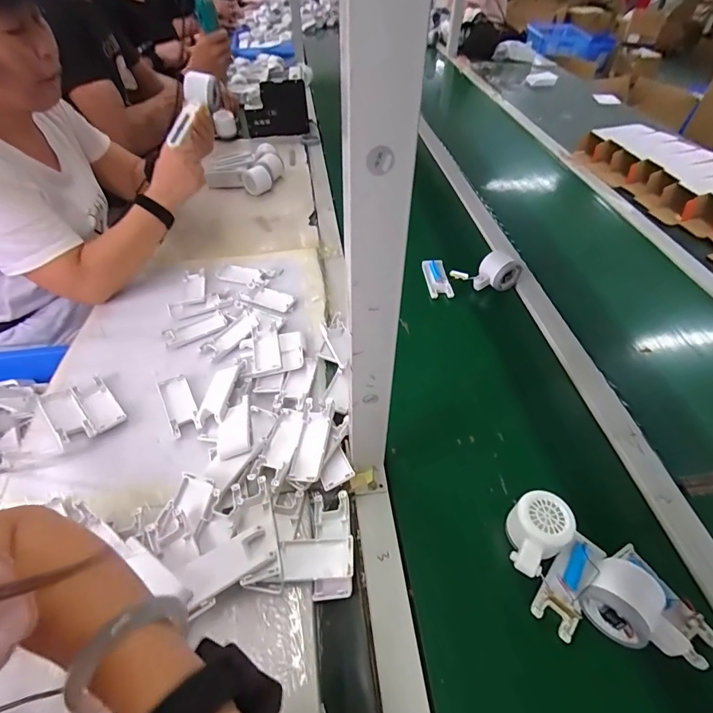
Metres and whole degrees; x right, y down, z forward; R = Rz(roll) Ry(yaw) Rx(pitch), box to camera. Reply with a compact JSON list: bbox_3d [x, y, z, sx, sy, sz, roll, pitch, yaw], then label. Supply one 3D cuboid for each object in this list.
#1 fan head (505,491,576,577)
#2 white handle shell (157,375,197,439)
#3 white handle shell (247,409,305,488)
[{"bbox_3d":[0.189,0.185,0.433,0.079,0.036,0.058,-28,52,-25],"label":"fan head"},{"bbox_3d":[-0.242,0.065,0.556,0.038,0.011,0.097,-24,53,-18],"label":"white handle shell"},{"bbox_3d":[-0.093,0.108,0.498,0.038,0.012,0.102,12,51,12],"label":"white handle shell"}]

